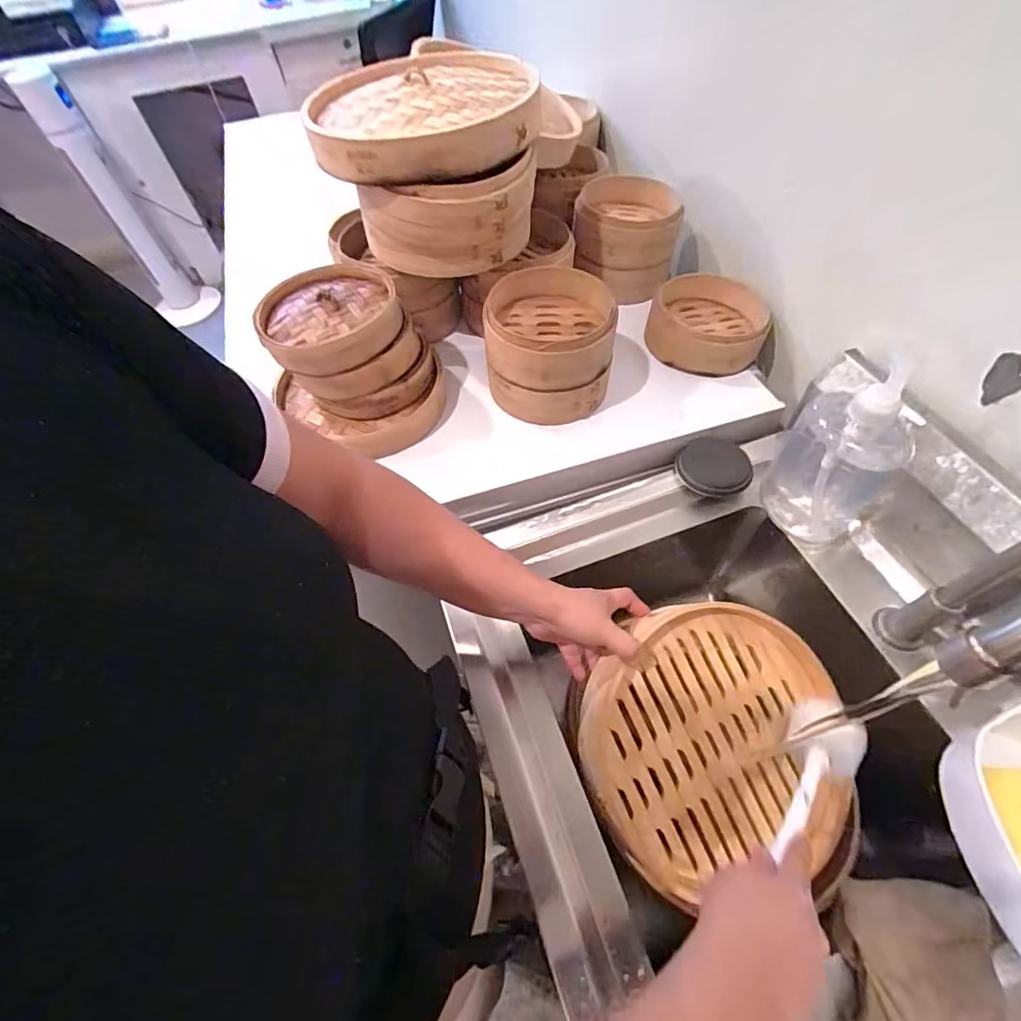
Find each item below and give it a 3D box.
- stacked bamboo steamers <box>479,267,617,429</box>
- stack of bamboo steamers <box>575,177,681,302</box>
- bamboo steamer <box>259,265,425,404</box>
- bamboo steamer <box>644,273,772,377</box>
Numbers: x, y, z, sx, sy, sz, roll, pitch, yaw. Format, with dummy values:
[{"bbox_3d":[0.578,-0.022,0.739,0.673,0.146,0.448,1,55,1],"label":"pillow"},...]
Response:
[{"bbox_3d":[0.044,-0.188,0.581,0.133,0.117,0.144,-1,56,4],"label":"stacked bamboo steamers"},{"bbox_3d":[0.161,-0.383,0.704,0.133,0.111,0.126,5,57,8],"label":"stack of bamboo steamers"},{"bbox_3d":[-0.188,-0.200,0.547,0.144,0.070,0.148,-24,58,-11],"label":"bamboo steamer"},{"bbox_3d":[0.253,-0.243,0.632,0.134,0.066,0.121,16,59,14],"label":"bamboo steamer"}]

